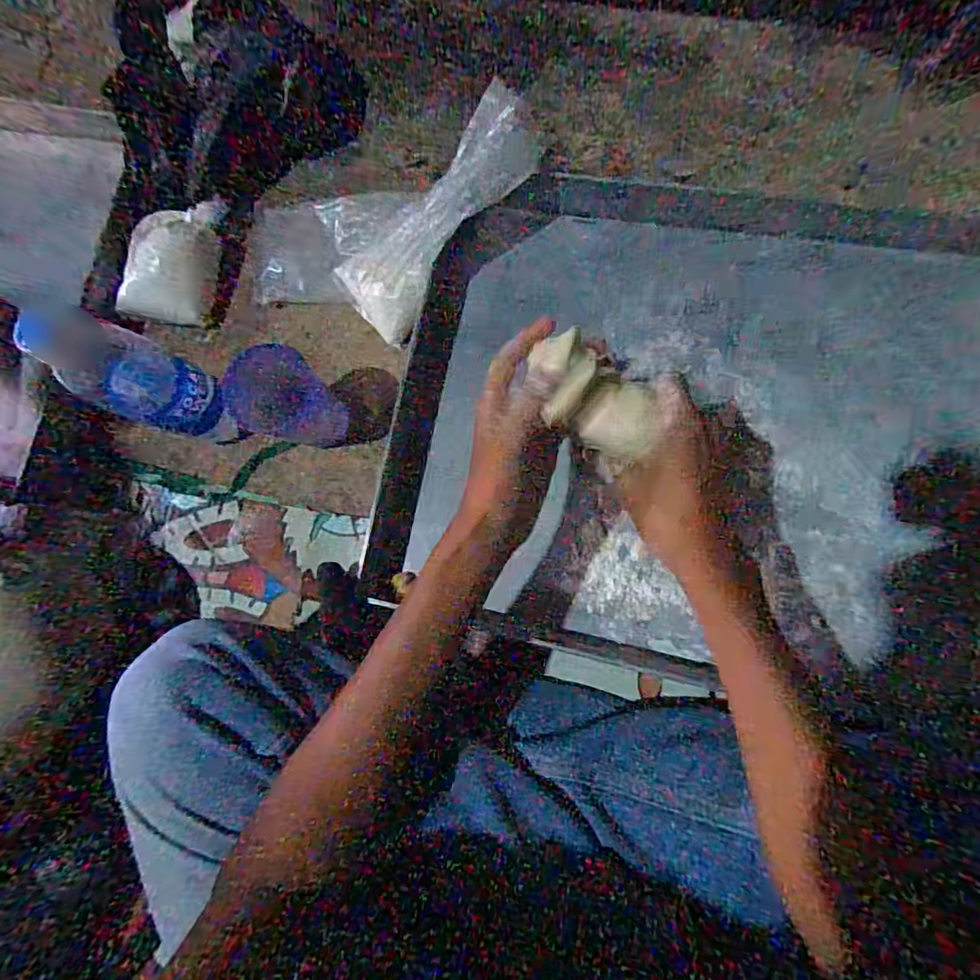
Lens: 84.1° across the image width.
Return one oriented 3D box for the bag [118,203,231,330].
[{"bbox_3d":[-0.318,-0.233,0.552,0.078,0.024,0.131,19,93,-28],"label":"bag"}]

